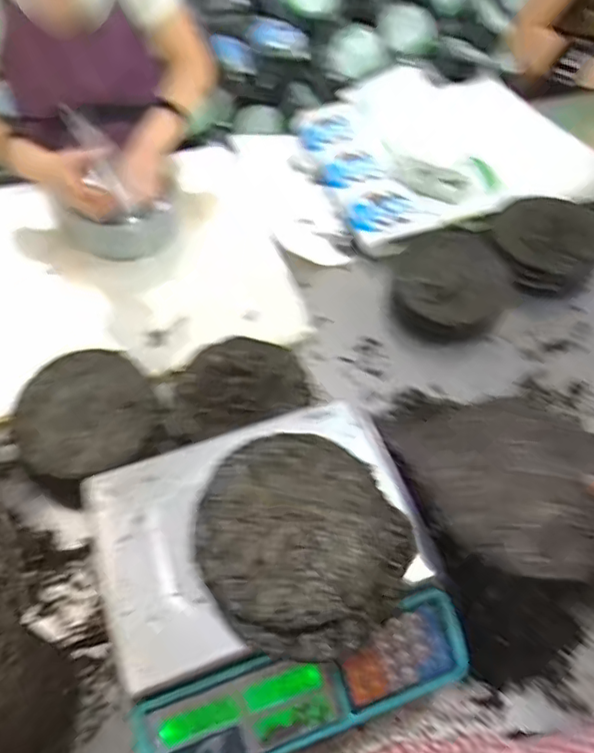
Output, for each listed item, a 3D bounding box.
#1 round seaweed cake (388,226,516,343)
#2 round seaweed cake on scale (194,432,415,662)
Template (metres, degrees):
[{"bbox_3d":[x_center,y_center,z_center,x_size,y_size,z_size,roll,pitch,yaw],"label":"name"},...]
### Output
[{"bbox_3d":[0.265,-0.164,0.974,0.195,0.063,0.223,18,56,13],"label":"round seaweed cake"},{"bbox_3d":[0.002,0.161,0.576,0.194,0.028,0.213,0,54,0],"label":"round seaweed cake on scale"}]

